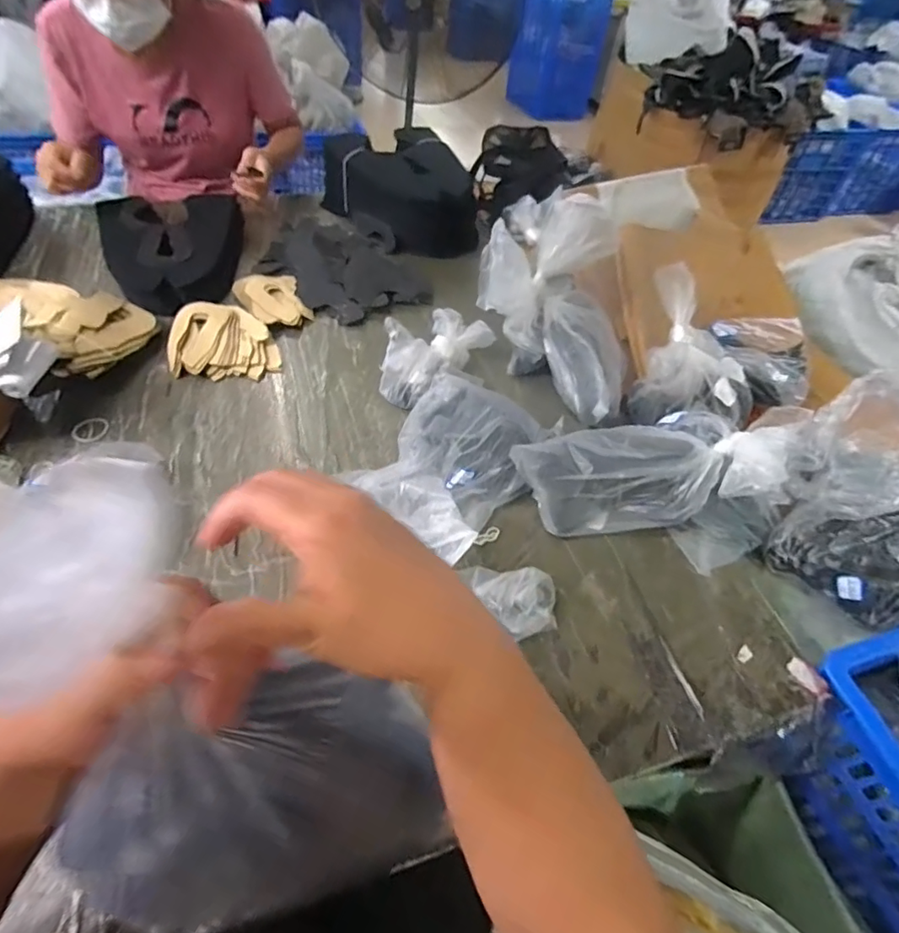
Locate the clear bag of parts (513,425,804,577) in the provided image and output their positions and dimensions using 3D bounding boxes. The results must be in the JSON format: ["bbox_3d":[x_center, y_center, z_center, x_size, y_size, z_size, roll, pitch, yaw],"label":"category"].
[{"bbox_3d":[0.235,0.016,0.609,0.316,0.149,0.105,12,49,5],"label":"clear bag of parts"}]

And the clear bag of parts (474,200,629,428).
[{"bbox_3d":[0.149,-0.204,0.713,0.203,0.215,0.229,0,49,-7],"label":"clear bag of parts"}]

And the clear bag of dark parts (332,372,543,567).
[{"bbox_3d":[-0.018,0.017,0.635,0.176,0.085,0.290,28,52,18],"label":"clear bag of dark parts"}]

